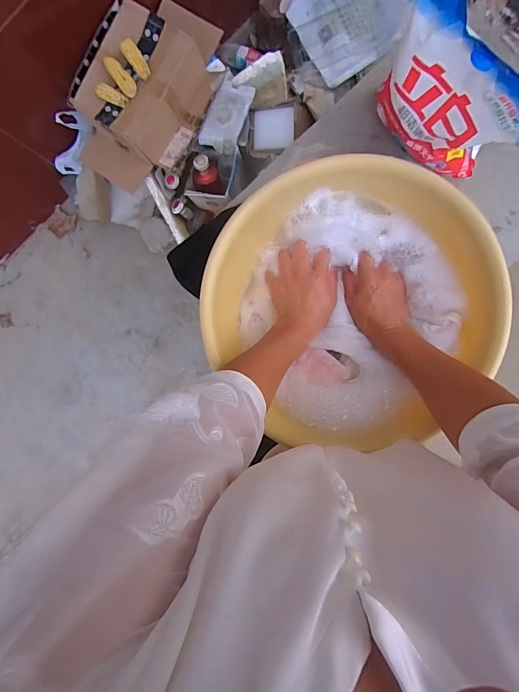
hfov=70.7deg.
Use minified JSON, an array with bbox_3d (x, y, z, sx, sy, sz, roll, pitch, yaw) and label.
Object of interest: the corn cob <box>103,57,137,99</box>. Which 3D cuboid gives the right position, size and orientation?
[{"bbox_3d":[-0.408,-0.789,1.066,0.047,0.036,0.129,-38,85,7],"label":"corn cob"}]

